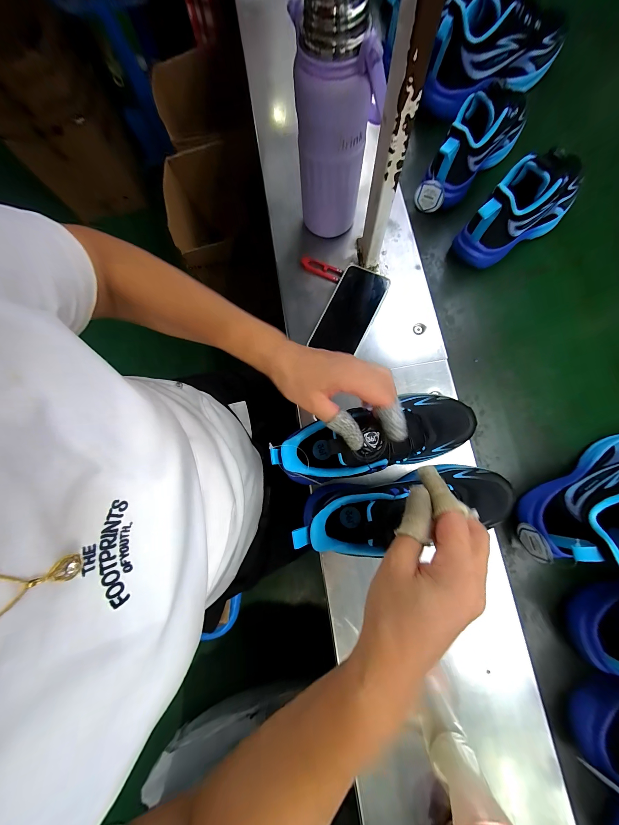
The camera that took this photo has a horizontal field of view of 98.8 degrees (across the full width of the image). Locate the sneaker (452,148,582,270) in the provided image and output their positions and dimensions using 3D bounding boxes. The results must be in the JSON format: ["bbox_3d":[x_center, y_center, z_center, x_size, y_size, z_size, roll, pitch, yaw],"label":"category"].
[{"bbox_3d":[0.334,-0.315,0.404,0.219,0.122,0.073,-31,79,-5],"label":"sneaker"}]

